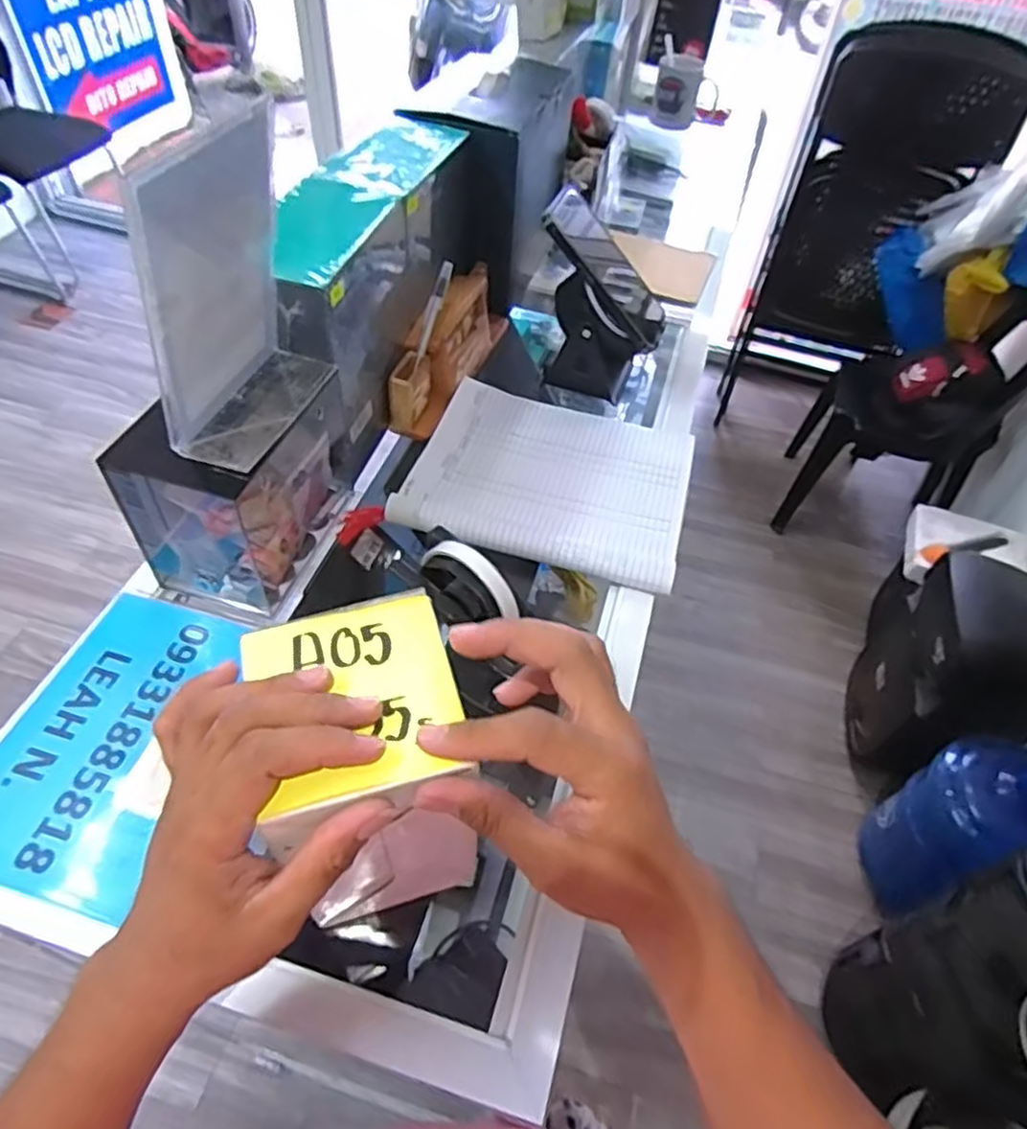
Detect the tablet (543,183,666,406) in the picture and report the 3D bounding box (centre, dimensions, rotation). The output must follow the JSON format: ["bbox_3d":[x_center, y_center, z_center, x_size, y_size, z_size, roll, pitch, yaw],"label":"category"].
[{"bbox_3d":[0.090,-0.257,0.708,0.125,0.176,0.069,11,51,5],"label":"tablet"}]

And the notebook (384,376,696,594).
[{"bbox_3d":[0.036,-0.085,0.655,0.249,0.019,0.213,14,51,7],"label":"notebook"}]

